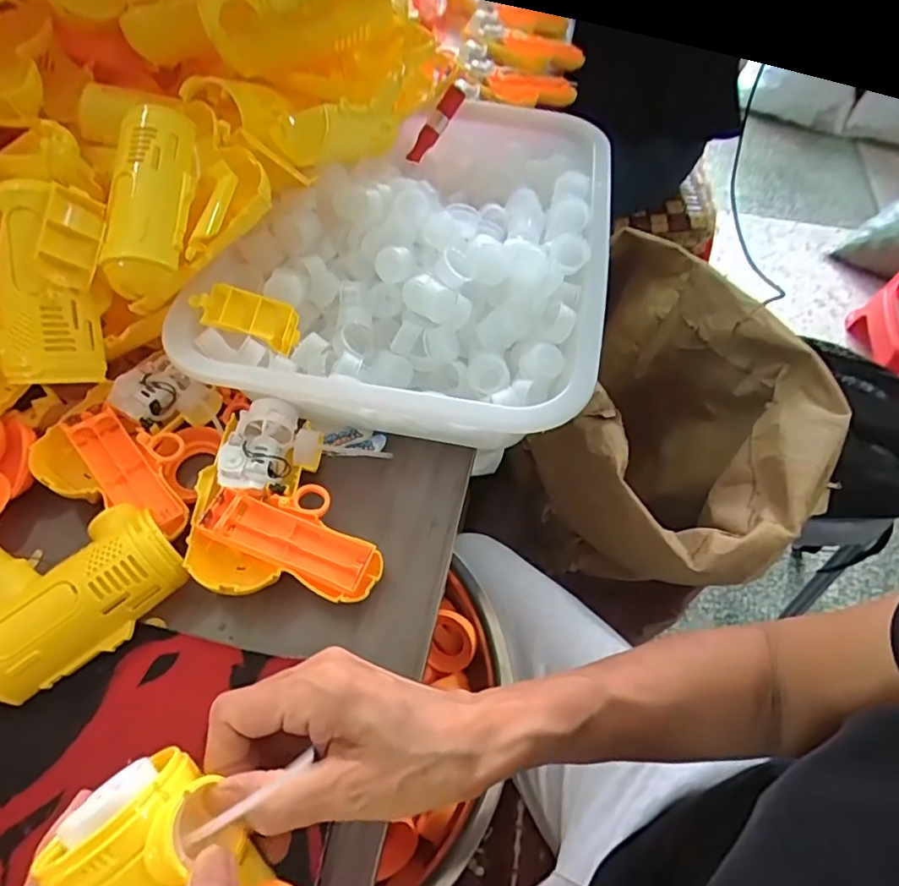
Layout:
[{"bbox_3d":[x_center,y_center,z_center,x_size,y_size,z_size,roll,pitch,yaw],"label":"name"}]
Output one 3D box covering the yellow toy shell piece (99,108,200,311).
[{"bbox_3d":[-0.206,-0.169,0.406,0.052,0.032,0.144,3,80,0],"label":"yellow toy shell piece"}]

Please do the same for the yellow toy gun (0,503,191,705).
[{"bbox_3d":[-0.251,0.079,0.370,0.123,0.037,0.120,-38,64,-24],"label":"yellow toy gun"}]

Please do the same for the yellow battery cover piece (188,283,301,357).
[{"bbox_3d":[-0.146,-0.093,0.424,0.075,0.020,0.033,18,53,-19],"label":"yellow battery cover piece"}]

